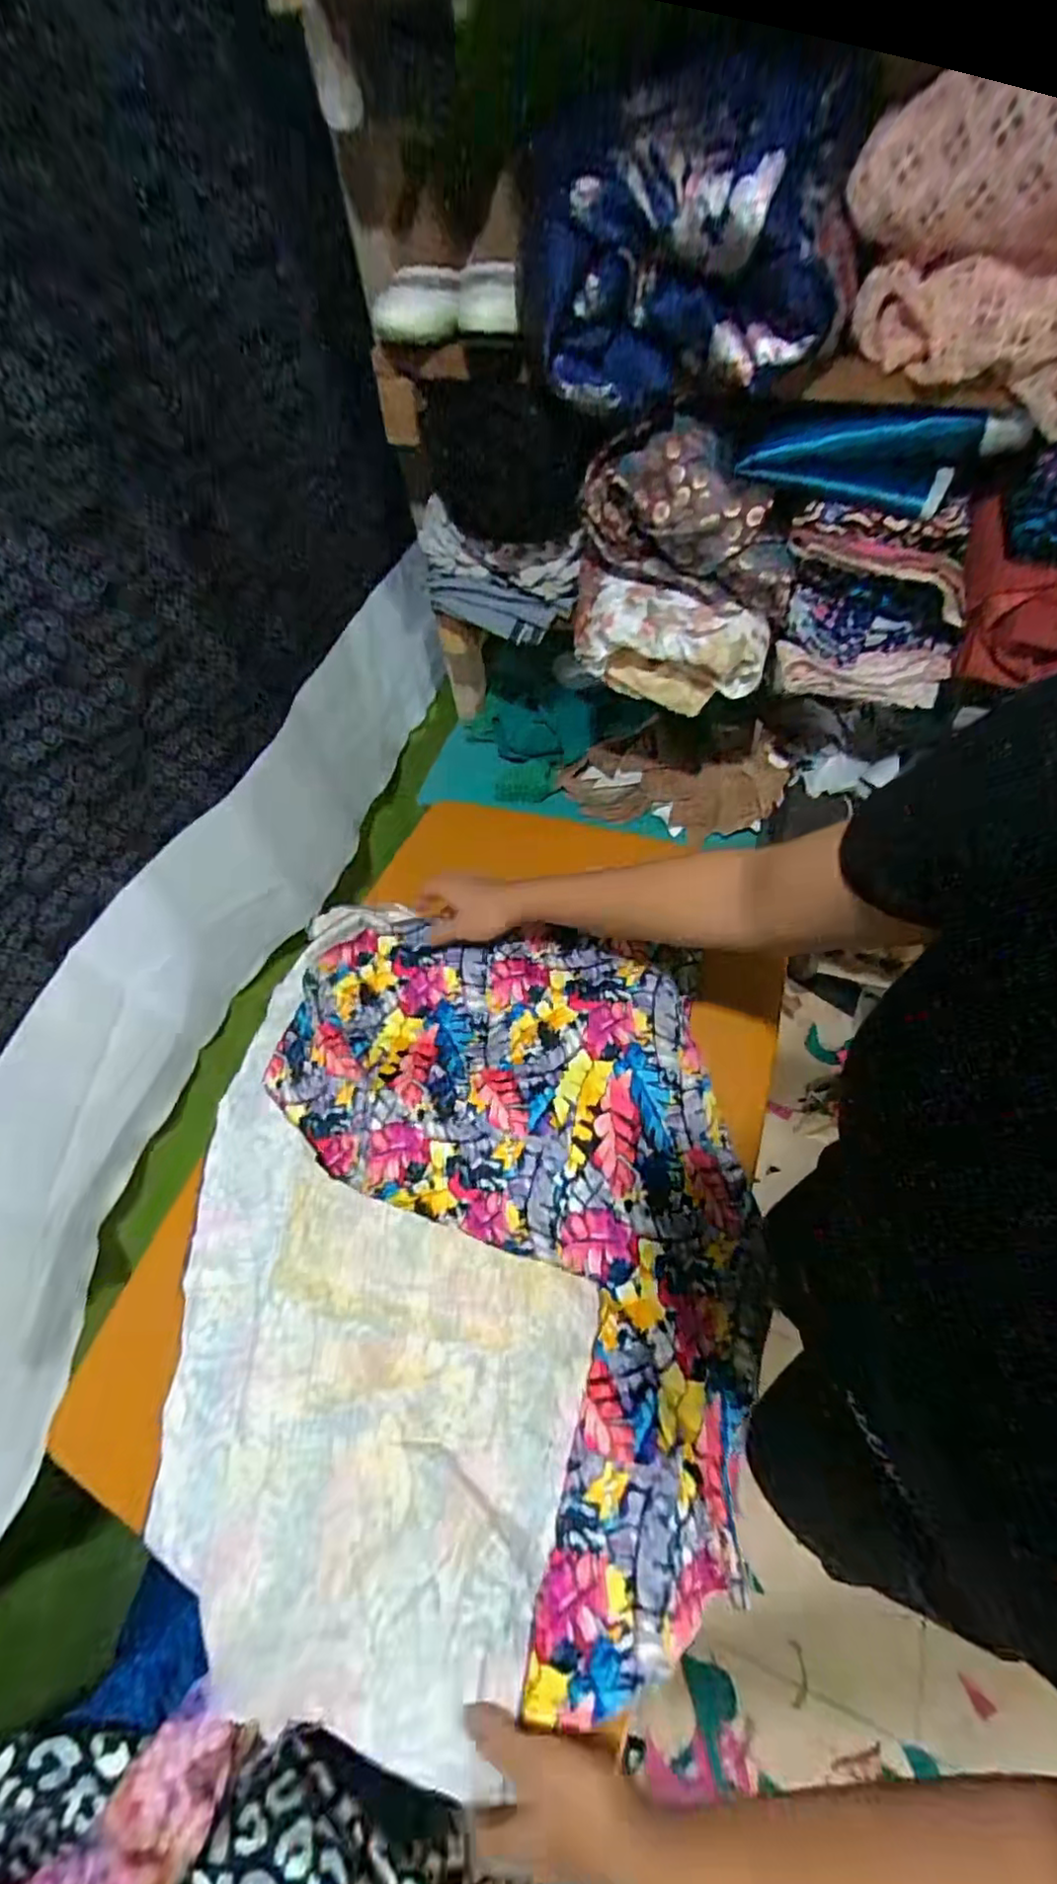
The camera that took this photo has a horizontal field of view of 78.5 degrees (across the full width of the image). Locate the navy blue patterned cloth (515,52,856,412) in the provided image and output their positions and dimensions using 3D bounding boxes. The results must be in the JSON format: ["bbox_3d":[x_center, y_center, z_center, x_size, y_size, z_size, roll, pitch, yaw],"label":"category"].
[{"bbox_3d":[0.118,-0.536,0.504,0.253,0.163,0.114,4,58,7],"label":"navy blue patterned cloth"}]

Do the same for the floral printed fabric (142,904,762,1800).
[{"bbox_3d":[-0.062,0.218,0.537,0.460,0.097,0.573,-4,57,2],"label":"floral printed fabric"}]

